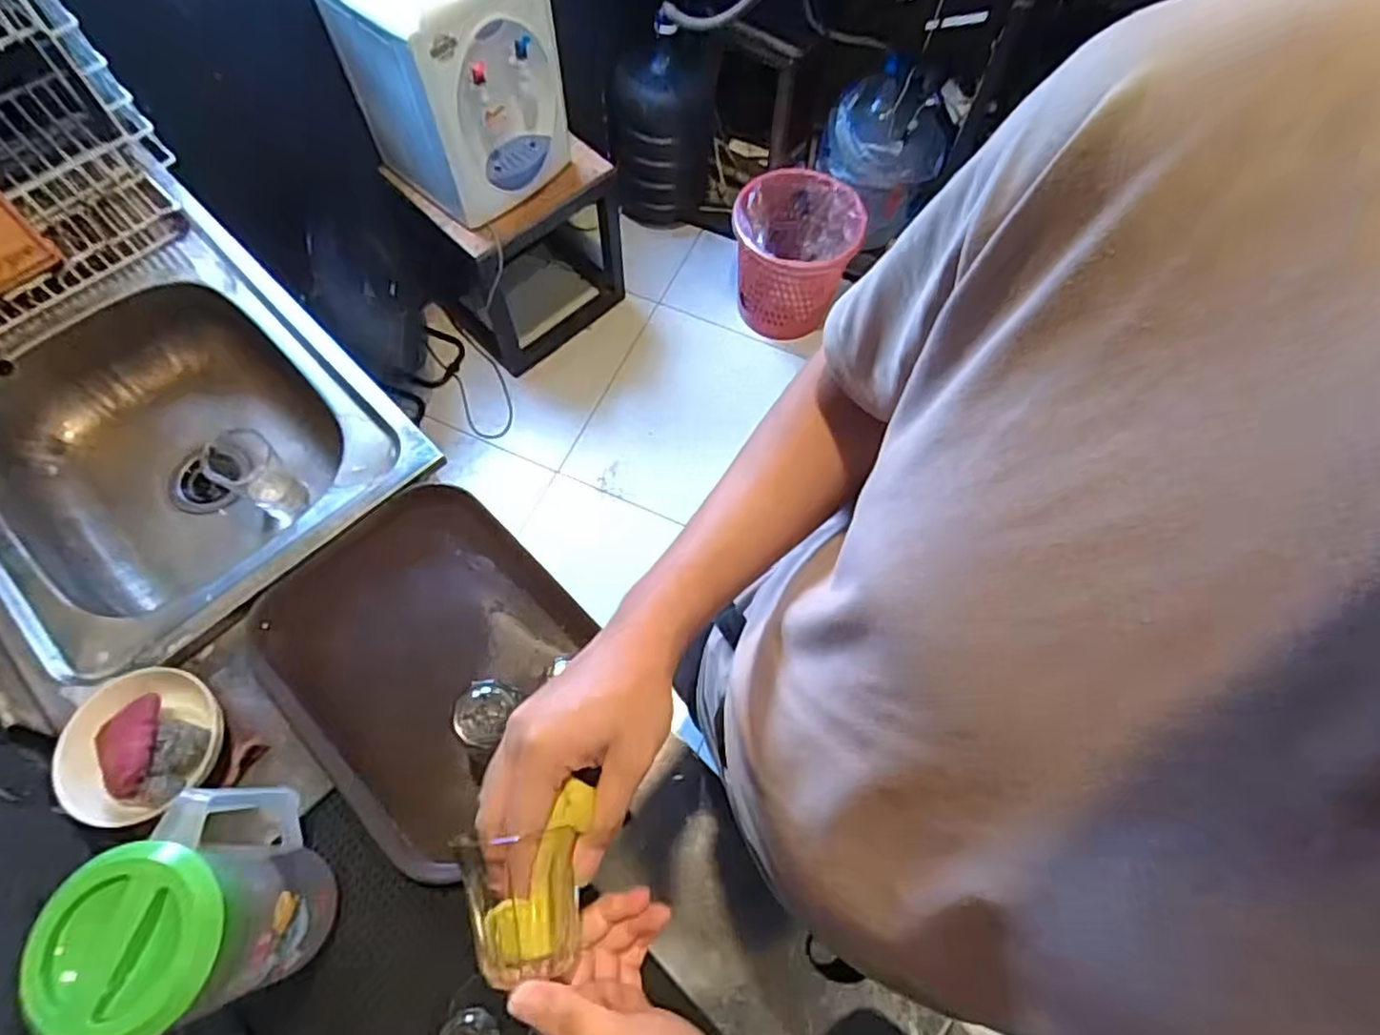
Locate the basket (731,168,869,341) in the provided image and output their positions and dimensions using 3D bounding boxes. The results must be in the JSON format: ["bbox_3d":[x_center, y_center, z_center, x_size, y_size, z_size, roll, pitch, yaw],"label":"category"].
[{"bbox_3d":[0.264,-0.679,1.815,0.316,0.321,0.276,5,65,0],"label":"basket"}]

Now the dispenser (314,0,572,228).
[{"bbox_3d":[-0.448,-0.870,1.330,0.298,0.419,0.310,39,70,14],"label":"dispenser"}]

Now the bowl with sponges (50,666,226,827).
[{"bbox_3d":[-0.554,0.233,0.708,0.137,0.067,0.147,-2,66,-3],"label":"bowl with sponges"}]

